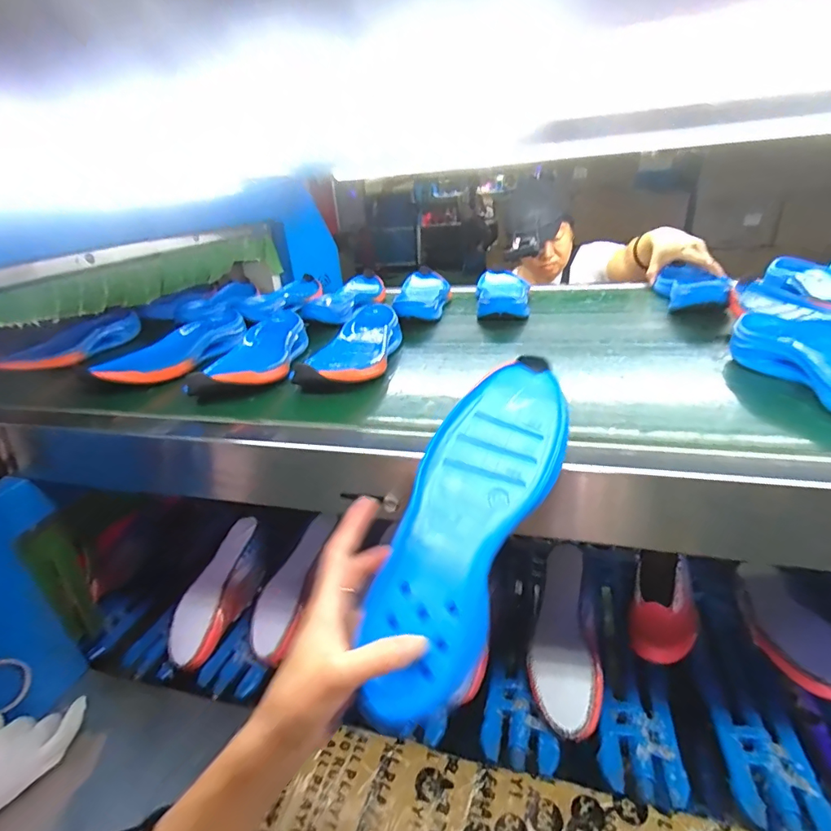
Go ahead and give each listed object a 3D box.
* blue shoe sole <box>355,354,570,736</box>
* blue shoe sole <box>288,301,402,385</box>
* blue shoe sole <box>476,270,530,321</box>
[{"bbox_3d":[0.037,0.080,0.351,0.095,0.036,0.271,13,65,31],"label":"blue shoe sole"},{"bbox_3d":[-0.079,-0.099,0.645,0.100,0.041,0.271,1,26,9],"label":"blue shoe sole"},{"bbox_3d":[0.162,-0.224,0.856,0.097,0.039,0.254,1,26,10],"label":"blue shoe sole"}]

